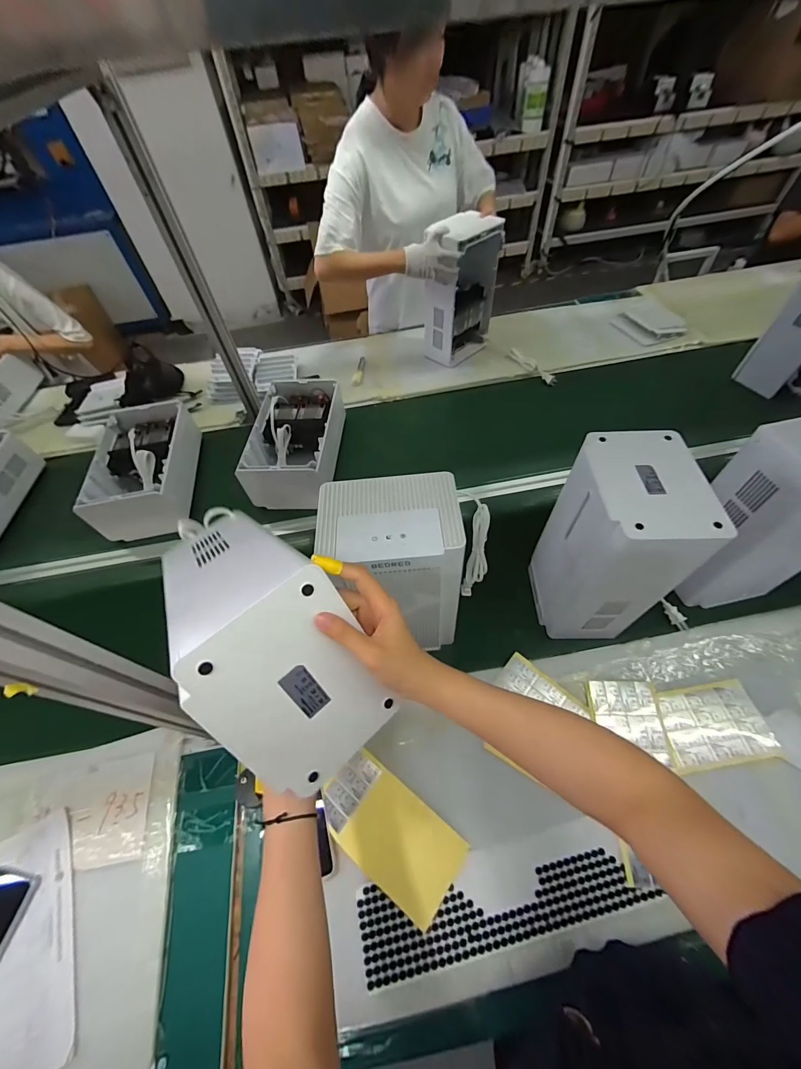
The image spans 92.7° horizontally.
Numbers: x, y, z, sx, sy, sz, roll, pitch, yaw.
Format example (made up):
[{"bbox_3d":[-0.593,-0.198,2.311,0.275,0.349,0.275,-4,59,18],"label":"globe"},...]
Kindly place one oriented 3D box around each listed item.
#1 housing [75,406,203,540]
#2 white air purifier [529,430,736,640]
[{"bbox_3d":[-0.664,-0.177,0.994,0.216,0.125,0.367,-9,54,-6],"label":"housing"},{"bbox_3d":[0.336,0.029,0.647,0.130,0.358,0.192,-2,54,-1],"label":"white air purifier"}]

